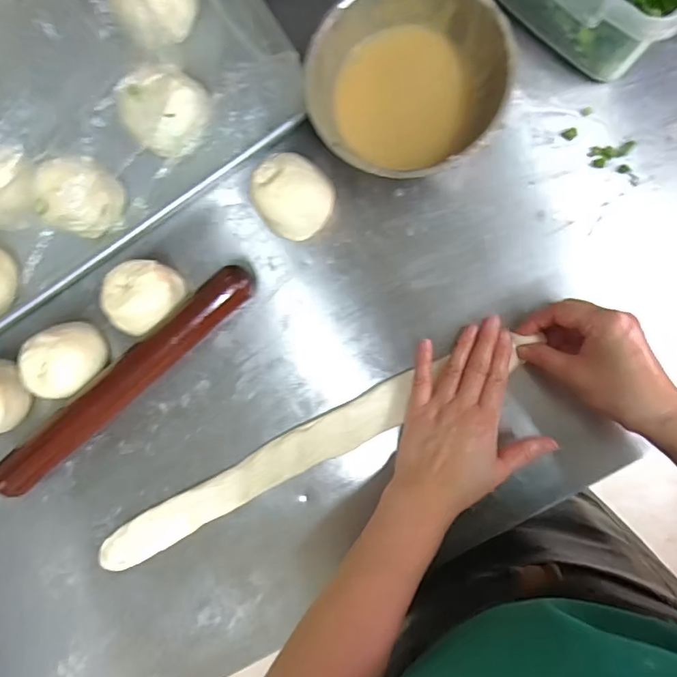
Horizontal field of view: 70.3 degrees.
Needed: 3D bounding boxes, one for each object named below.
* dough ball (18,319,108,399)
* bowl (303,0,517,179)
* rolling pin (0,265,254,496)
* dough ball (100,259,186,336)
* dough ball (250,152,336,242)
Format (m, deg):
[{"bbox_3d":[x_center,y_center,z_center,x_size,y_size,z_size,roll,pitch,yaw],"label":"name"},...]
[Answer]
[{"bbox_3d":[-0.274,0.024,0.477,0.081,0.041,0.065,-31,88,5],"label":"dough ball"},{"bbox_3d":[0.058,-0.218,0.427,0.154,0.077,0.163,0,90,5],"label":"bowl"},{"bbox_3d":[-0.213,0.045,0.474,0.321,0.029,0.037,-39,87,4],"label":"rolling pin"},{"bbox_3d":[-0.189,-0.042,0.468,0.070,0.052,0.064,0,90,5],"label":"dough ball"},{"bbox_3d":[-0.042,-0.135,0.452,0.065,0.049,0.075,-41,87,4],"label":"dough ball"}]

